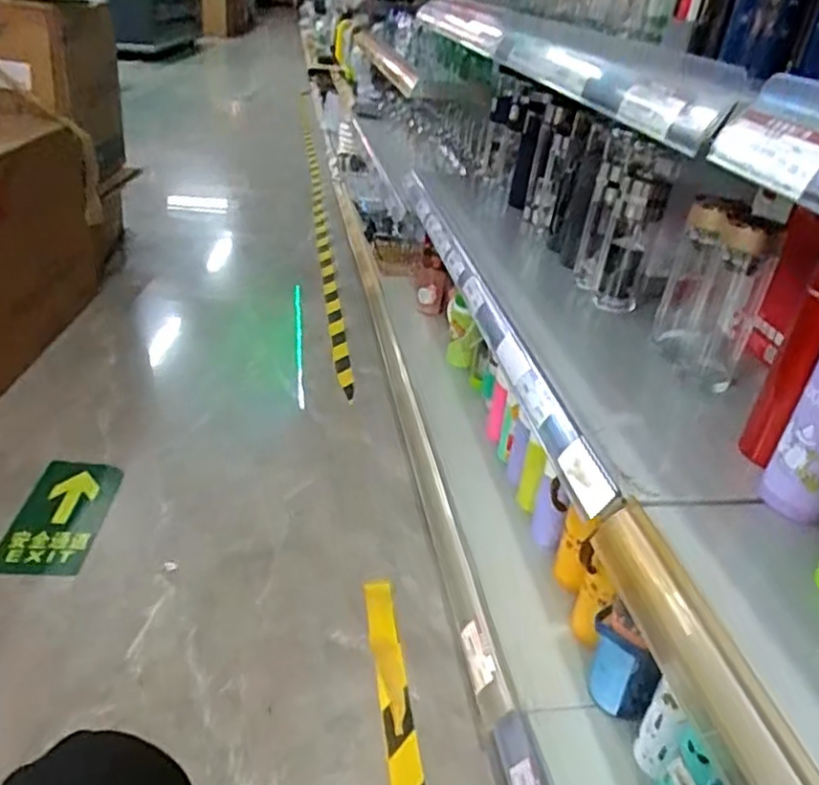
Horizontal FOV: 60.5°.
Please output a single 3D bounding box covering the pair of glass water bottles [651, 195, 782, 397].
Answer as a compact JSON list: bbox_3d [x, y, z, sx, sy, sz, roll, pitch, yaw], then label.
[{"bbox_3d":[0.373,-0.126,0.859,0.090,0.205,0.119,10,31,8],"label":"pair of glass water bottles"}]

